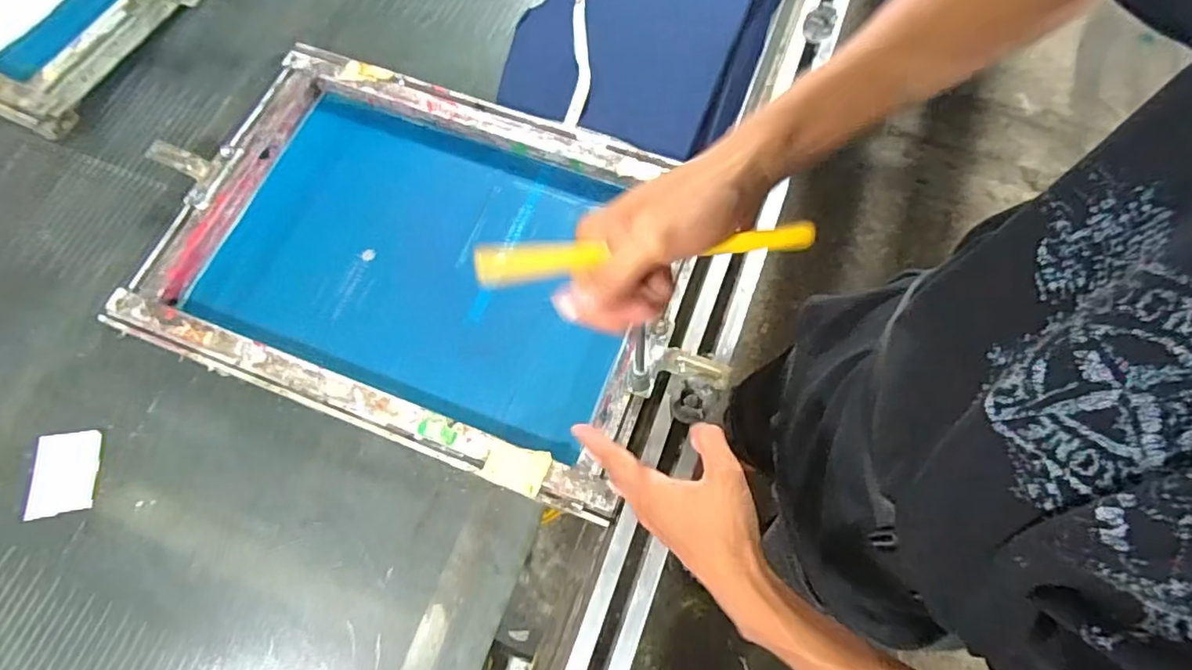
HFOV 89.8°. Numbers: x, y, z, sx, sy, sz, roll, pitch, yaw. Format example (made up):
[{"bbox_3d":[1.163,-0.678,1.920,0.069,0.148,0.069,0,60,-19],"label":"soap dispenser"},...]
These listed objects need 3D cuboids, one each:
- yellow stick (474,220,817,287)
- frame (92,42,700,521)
[{"bbox_3d":[0.026,-0.044,0.318,0.179,0.008,0.021,-4,70,2],"label":"yellow stick"},{"bbox_3d":[-0.181,-0.089,0.655,0.549,0.038,0.397,20,71,7],"label":"frame"}]

